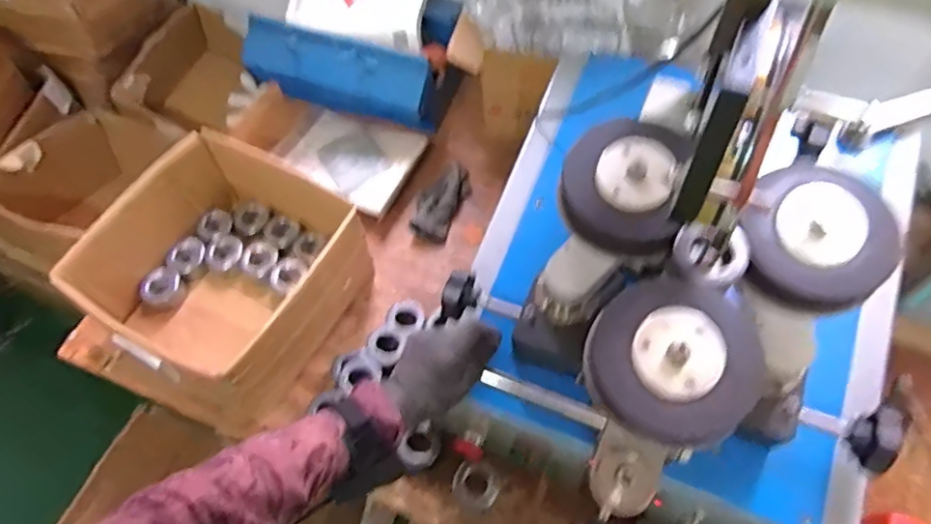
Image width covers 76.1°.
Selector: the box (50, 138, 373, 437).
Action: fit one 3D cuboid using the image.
[{"bbox_3d":[-0.360,0.006,0.921,0.335,0.155,0.362,26,63,17],"label":"box"}]

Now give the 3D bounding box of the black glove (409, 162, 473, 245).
[{"bbox_3d":[-0.045,-0.113,1.086,0.083,0.059,0.157,18,61,13],"label":"black glove"}]

